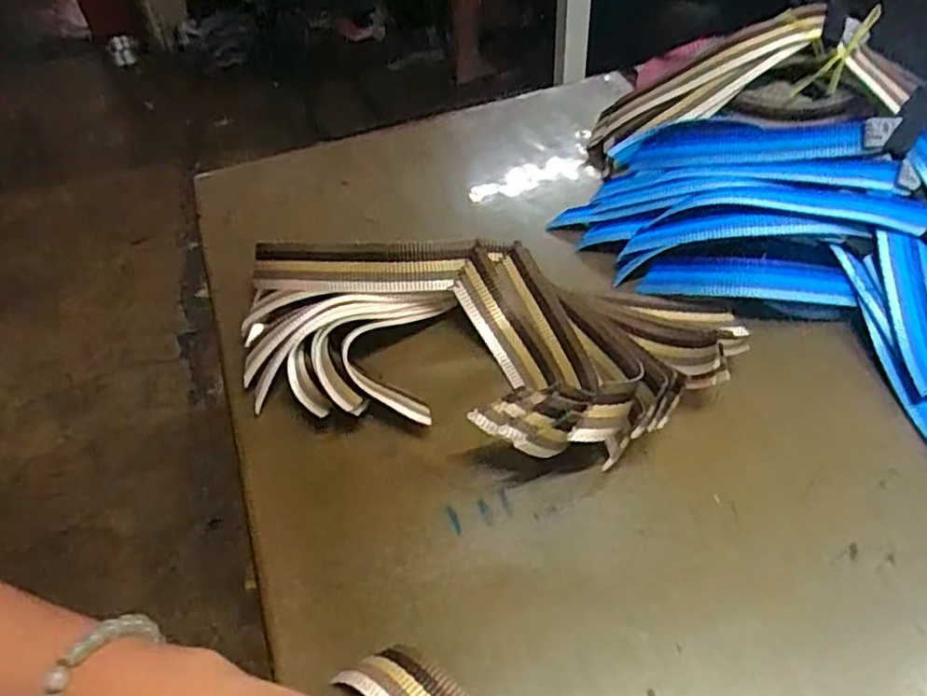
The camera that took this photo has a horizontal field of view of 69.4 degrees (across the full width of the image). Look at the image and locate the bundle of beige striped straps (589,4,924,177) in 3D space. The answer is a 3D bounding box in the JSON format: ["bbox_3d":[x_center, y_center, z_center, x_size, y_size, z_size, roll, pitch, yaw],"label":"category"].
[{"bbox_3d":[0.221,-0.202,0.529,0.239,0.071,0.078,-11,46,14],"label":"bundle of beige striped straps"}]

